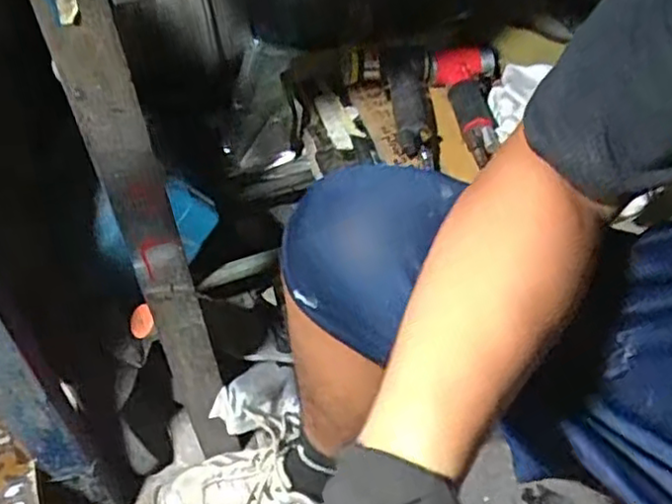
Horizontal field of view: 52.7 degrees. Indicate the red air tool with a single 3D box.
[{"bbox_3d":[0.155,-0.171,0.769,0.081,0.042,0.153,-8,62,-5],"label":"red air tool"}]

